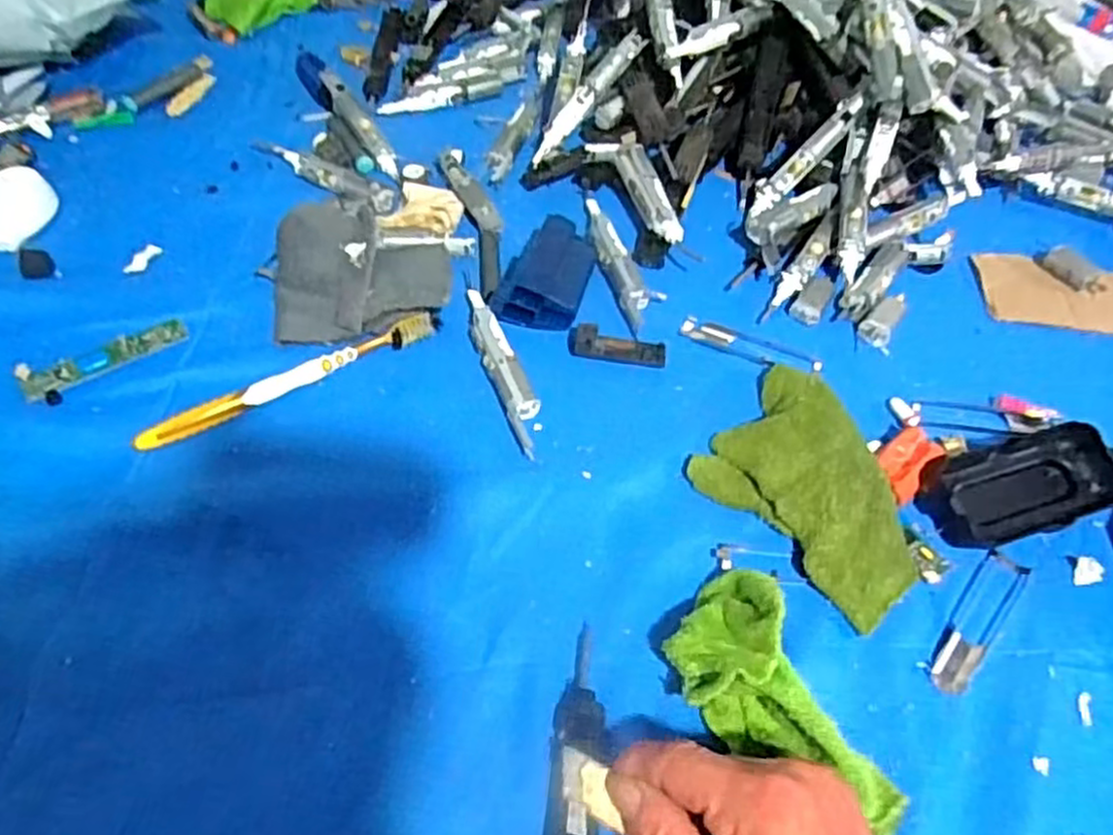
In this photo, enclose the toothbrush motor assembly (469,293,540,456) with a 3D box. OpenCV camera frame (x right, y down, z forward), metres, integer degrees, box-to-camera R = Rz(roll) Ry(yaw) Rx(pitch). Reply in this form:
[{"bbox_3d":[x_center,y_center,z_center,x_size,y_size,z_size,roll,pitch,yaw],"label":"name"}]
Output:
[{"bbox_3d":[-0.034,-0.033,0.476,0.020,0.009,0.131,-18,59,-15],"label":"toothbrush motor assembly"}]

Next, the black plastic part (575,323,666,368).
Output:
[{"bbox_3d":[0.041,-0.047,0.493,0.058,0.016,0.018,7,55,1],"label":"black plastic part"}]

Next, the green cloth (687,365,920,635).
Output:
[{"bbox_3d":[0.147,0.036,0.429,0.095,0.030,0.132,-36,65,-24],"label":"green cloth"}]

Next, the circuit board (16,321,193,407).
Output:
[{"bbox_3d":[-0.274,-0.036,0.473,0.093,0.007,0.030,-27,61,-20],"label":"circuit board"}]

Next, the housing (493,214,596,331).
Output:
[{"bbox_3d":[-0.001,-0.098,0.514,0.049,0.029,0.084,20,57,10],"label":"housing"}]

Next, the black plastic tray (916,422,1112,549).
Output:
[{"bbox_3d":[0.266,0.038,0.441,0.110,0.023,0.052,-12,57,-12],"label":"black plastic tray"}]

